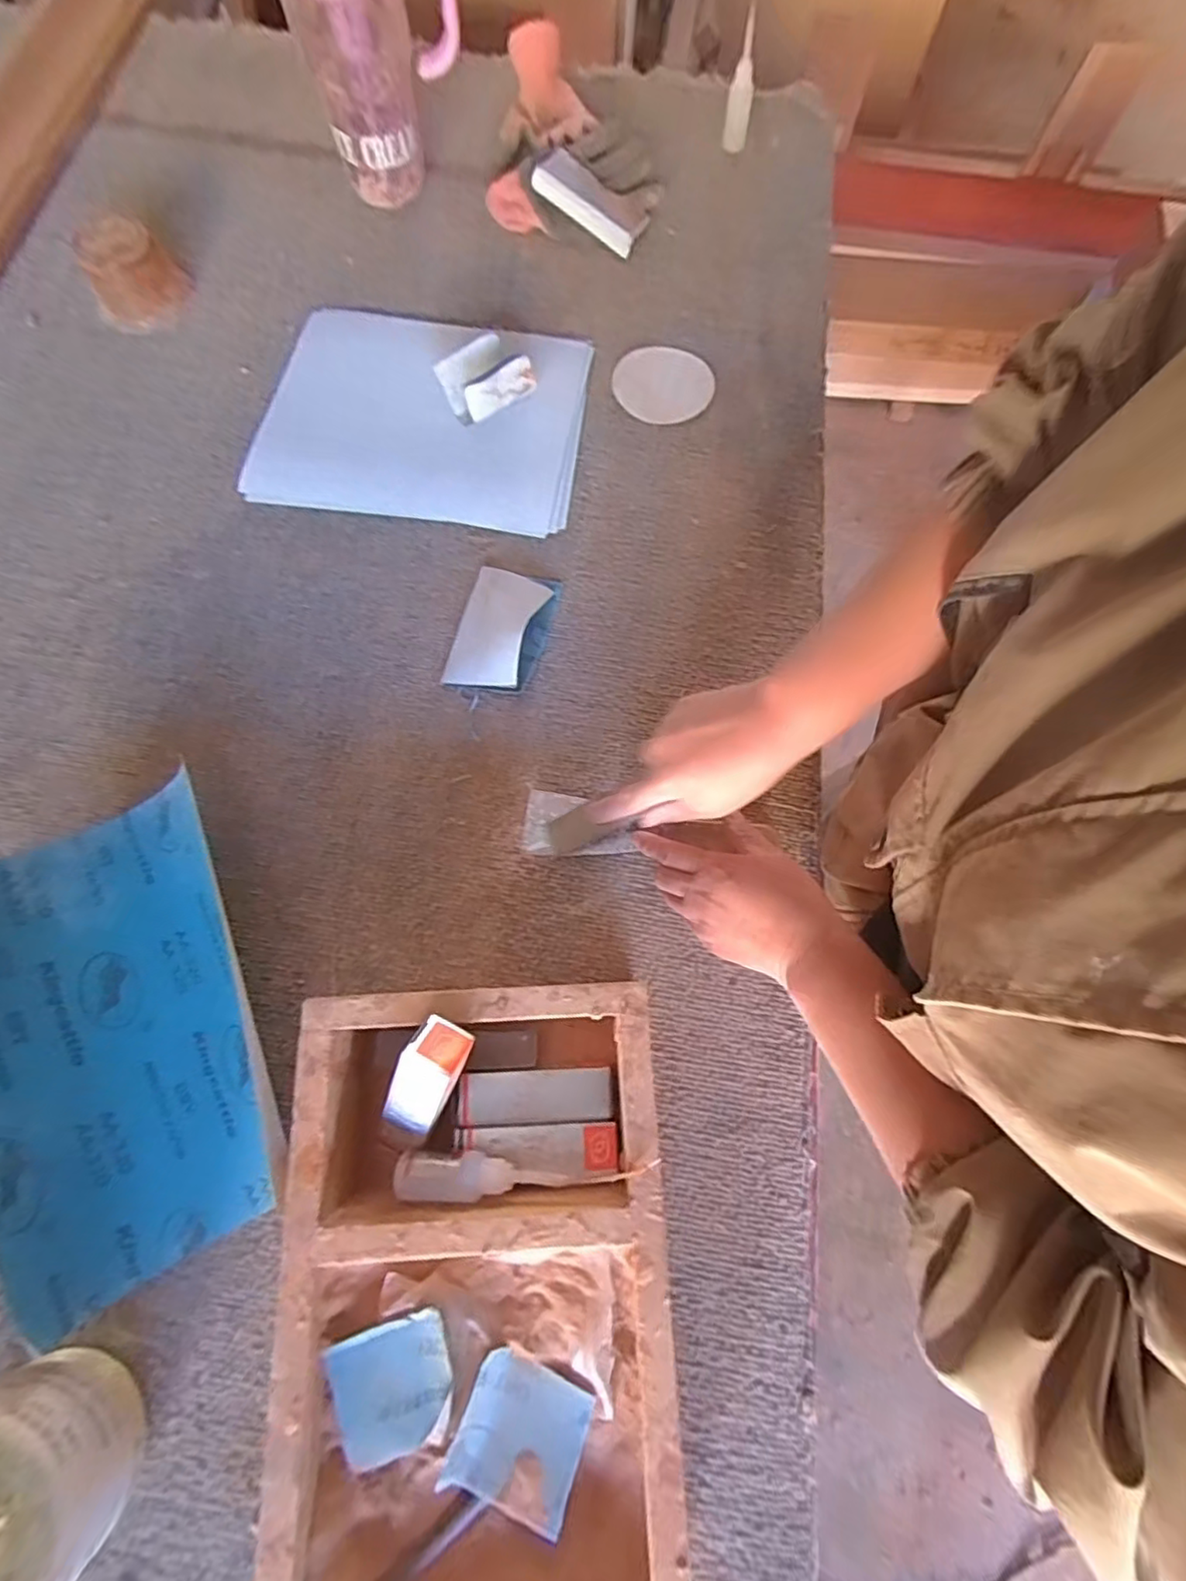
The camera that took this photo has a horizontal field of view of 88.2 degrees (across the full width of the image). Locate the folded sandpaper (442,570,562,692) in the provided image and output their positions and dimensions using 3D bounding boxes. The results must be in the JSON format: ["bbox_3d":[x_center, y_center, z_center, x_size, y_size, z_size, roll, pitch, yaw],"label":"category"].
[{"bbox_3d":[-0.072,-0.130,0.488,0.068,0.023,0.111,12,73,2],"label":"folded sandpaper"}]

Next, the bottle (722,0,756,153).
[{"bbox_3d":[0.167,-0.783,0.676,0.027,0.102,0.033,11,73,2],"label":"bottle"}]

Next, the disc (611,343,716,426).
[{"bbox_3d":[0.068,-0.391,0.585,0.091,0.010,0.096,0,73,-1],"label":"disc"}]

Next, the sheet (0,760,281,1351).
[{"bbox_3d":[-0.292,0.147,0.380,0.157,0.070,0.281,-26,75,-9],"label":"sheet"}]

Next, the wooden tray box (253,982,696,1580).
[{"bbox_3d":[-0.058,0.270,0.337,0.195,0.086,0.314,-3,73,-2],"label":"wooden tray box"}]

